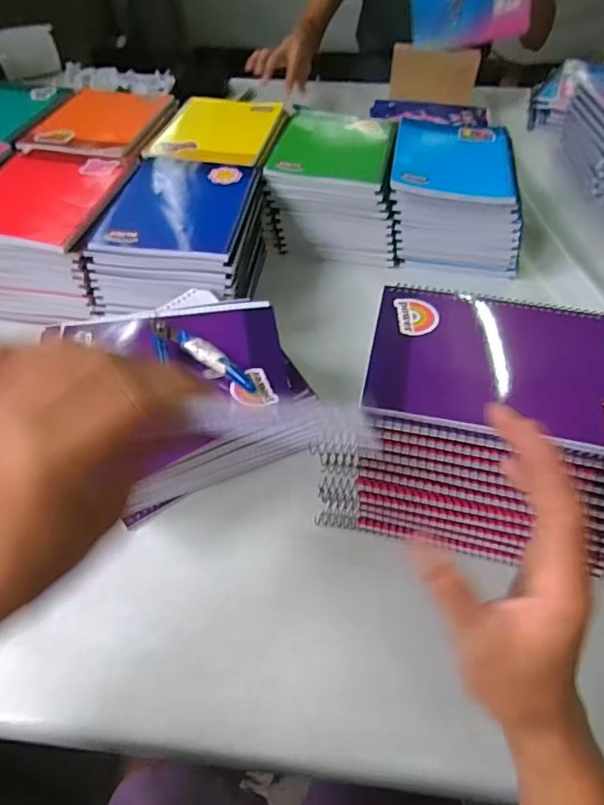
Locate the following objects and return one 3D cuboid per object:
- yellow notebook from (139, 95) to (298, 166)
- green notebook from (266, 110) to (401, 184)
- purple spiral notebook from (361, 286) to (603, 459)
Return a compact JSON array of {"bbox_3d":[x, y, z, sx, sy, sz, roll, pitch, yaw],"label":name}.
[{"bbox_3d":[-0.109,-0.378,0.711,0.153,0.015,0.190,9,52,8],"label":"yellow notebook"},{"bbox_3d":[0.045,-0.344,0.686,0.146,0.008,0.181,10,52,9],"label":"green notebook"},{"bbox_3d":[0.152,-0.032,0.395,0.192,0.012,0.146,10,52,9],"label":"purple spiral notebook"}]

